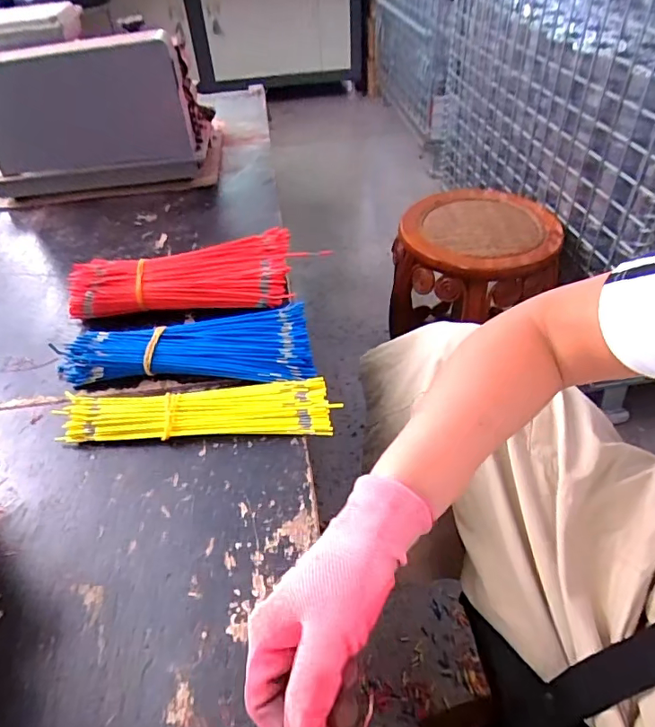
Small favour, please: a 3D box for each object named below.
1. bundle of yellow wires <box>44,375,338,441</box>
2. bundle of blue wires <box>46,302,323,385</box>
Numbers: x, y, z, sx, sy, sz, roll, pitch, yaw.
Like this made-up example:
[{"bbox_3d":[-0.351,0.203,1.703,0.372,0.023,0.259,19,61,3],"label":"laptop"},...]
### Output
[{"bbox_3d":[-0.120,0.044,0.466,0.243,0.023,0.058,-2,44,2],"label":"bundle of yellow wires"},{"bbox_3d":[-0.141,-0.018,0.521,0.250,0.039,0.093,0,44,4],"label":"bundle of blue wires"}]

